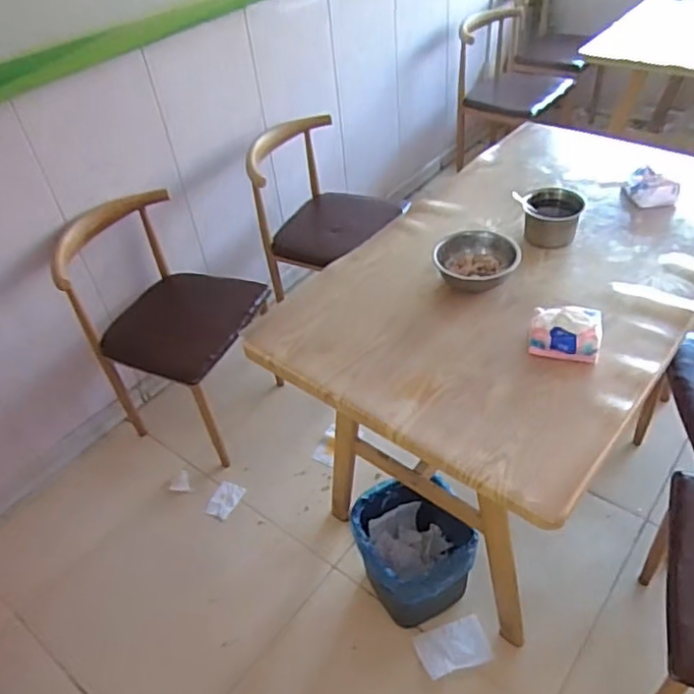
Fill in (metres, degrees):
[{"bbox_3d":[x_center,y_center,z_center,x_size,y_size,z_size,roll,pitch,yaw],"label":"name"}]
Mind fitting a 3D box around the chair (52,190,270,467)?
[{"bbox_3d":[-0.510,-0.077,1.858,0.509,0.622,0.461,16,49,22],"label":"chair"}]

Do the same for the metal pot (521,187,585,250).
[{"bbox_3d":[0.460,-0.292,1.397,0.124,0.086,0.115,-4,44,4],"label":"metal pot"}]

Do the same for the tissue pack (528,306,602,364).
[{"bbox_3d":[0.399,-0.033,1.133,0.124,0.062,0.096,6,46,14],"label":"tissue pack"}]

